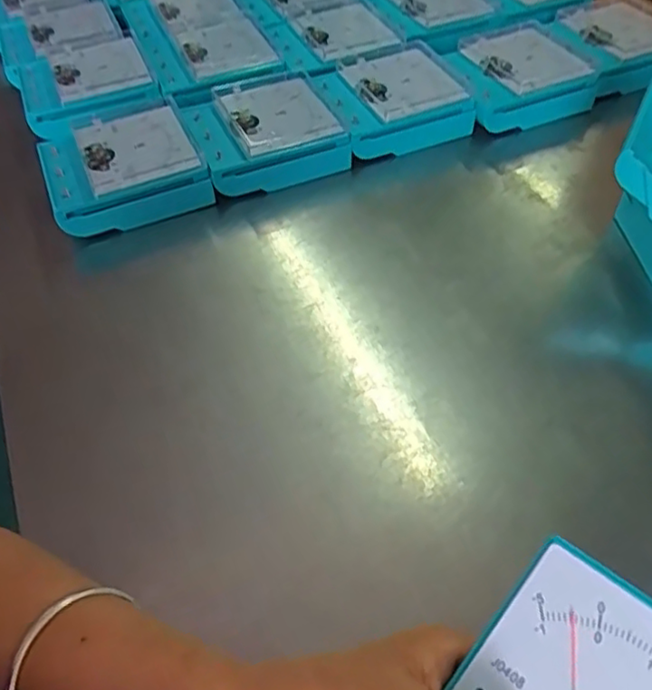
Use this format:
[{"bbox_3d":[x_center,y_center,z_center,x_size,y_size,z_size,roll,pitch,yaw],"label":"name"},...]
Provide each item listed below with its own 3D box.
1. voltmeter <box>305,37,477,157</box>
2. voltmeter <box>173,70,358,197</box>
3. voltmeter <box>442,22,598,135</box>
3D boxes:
[{"bbox_3d":[0.055,-0.208,0.549,0.116,0.051,0.105,-19,52,-13],"label":"voltmeter"},{"bbox_3d":[-0.053,-0.175,0.526,0.115,0.050,0.115,-18,52,-12],"label":"voltmeter"},{"bbox_3d":[0.167,-0.241,0.565,0.115,0.040,0.111,-15,51,-10],"label":"voltmeter"}]

